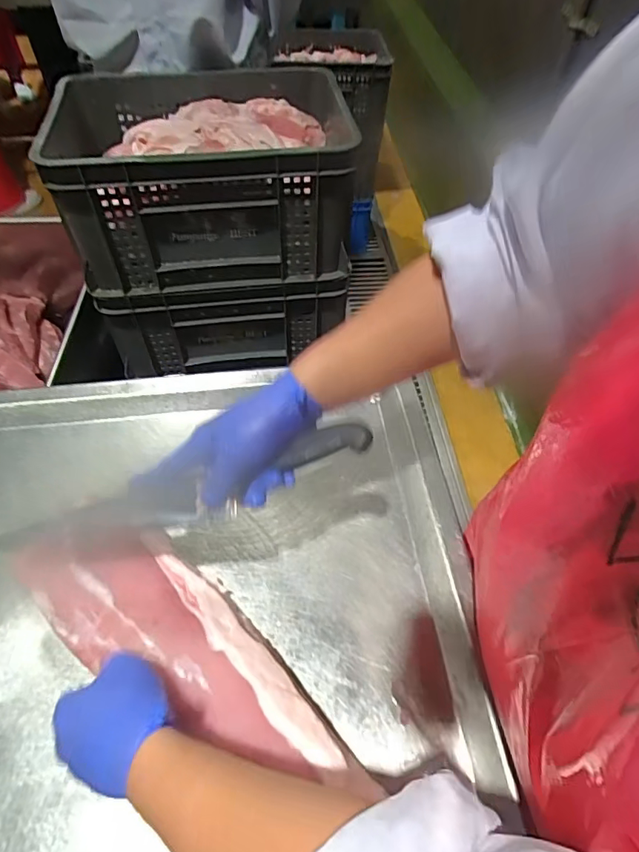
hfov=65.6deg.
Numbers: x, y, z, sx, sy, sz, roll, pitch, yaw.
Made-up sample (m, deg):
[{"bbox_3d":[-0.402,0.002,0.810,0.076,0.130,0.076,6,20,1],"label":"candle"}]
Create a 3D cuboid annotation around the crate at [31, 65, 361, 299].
[{"bbox_3d":[-0.208,-0.489,0.960,0.504,0.251,0.375,-6,54,-6],"label":"crate"}]

